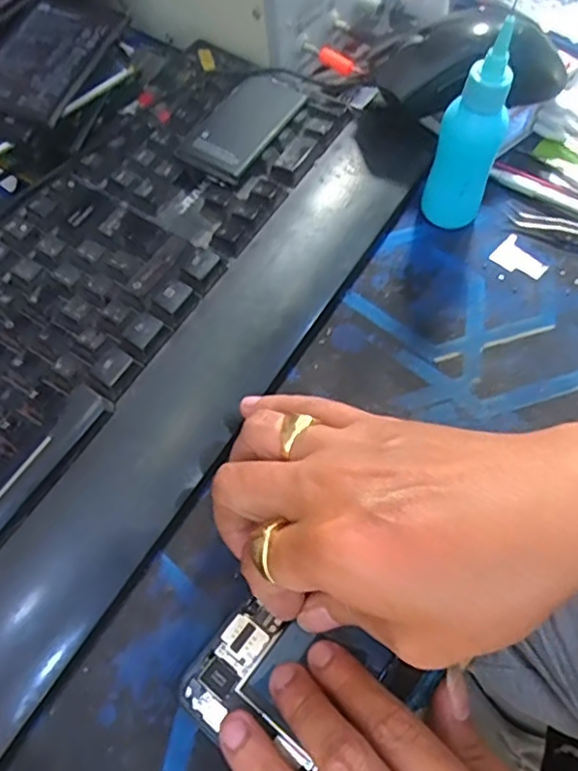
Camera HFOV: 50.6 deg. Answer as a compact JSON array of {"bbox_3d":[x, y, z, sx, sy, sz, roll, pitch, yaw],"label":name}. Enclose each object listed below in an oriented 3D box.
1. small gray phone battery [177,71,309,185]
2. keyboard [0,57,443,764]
[{"bbox_3d":[-0.029,-0.162,0.380,0.046,0.010,0.088,28,66,16],"label":"small gray phone battery"},{"bbox_3d":[-0.099,-0.028,0.330,0.178,0.037,0.430,28,66,16],"label":"keyboard"}]

